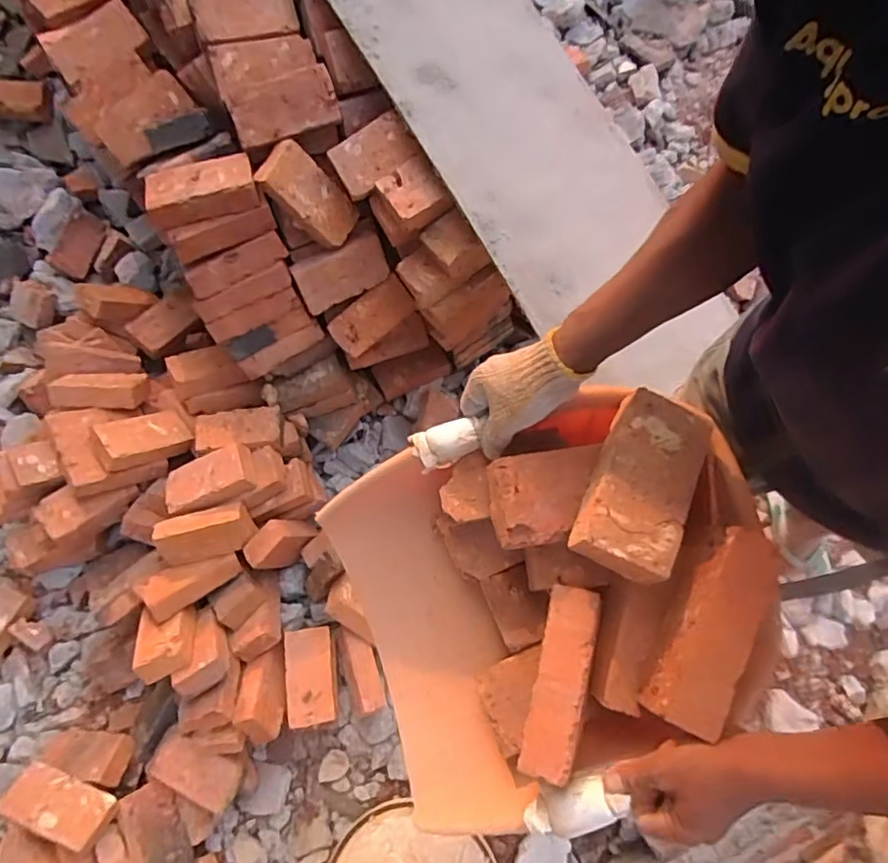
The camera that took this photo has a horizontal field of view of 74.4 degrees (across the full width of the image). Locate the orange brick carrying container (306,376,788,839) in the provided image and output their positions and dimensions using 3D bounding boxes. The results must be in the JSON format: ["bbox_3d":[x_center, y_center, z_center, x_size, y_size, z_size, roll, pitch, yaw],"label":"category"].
[{"bbox_3d":[0.076,0.165,0.578,0.180,0.380,0.365,-8,70,-49],"label":"orange brick carrying container"}]

